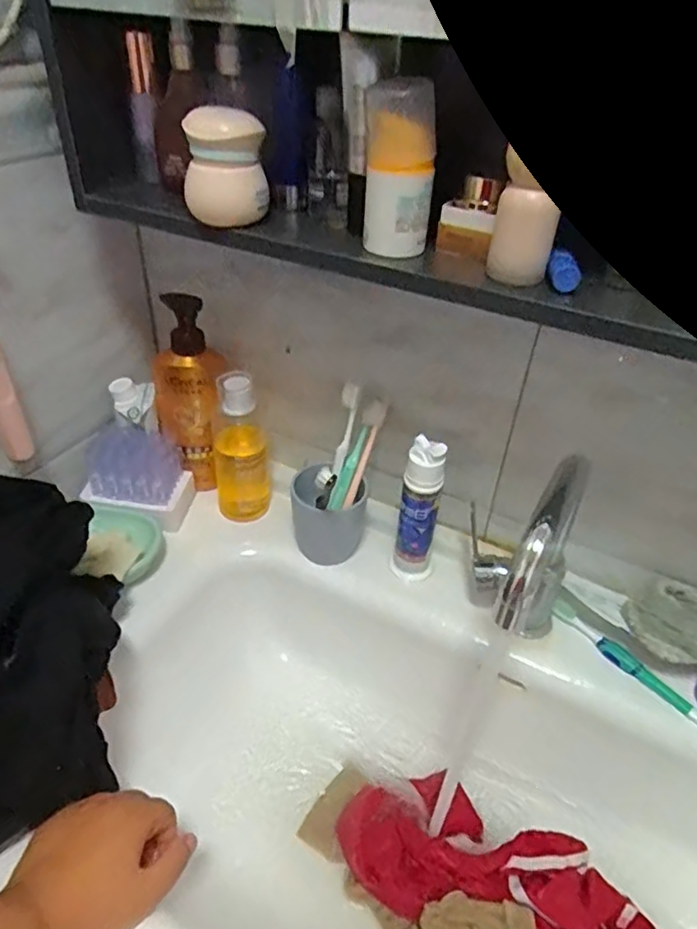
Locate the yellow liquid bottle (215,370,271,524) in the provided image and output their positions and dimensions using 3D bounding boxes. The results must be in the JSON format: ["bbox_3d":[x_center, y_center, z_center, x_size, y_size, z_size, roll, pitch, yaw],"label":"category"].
[{"bbox_3d":[-0.117,-0.020,0.691,0.072,0.175,0.070,-5,39,-11],"label":"yellow liquid bottle"}]

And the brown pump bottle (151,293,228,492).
[{"bbox_3d":[-0.177,-0.072,0.690,0.081,0.219,0.070,-5,39,-11],"label":"brown pump bottle"}]

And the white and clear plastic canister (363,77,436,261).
[{"bbox_3d":[0.035,-0.206,0.427,0.035,0.109,0.043,-16,43,-24],"label":"white and clear plastic canister"}]

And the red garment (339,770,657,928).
[{"bbox_3d":[0.131,0.350,0.531,0.272,0.062,0.121,14,40,13],"label":"red garment"}]

